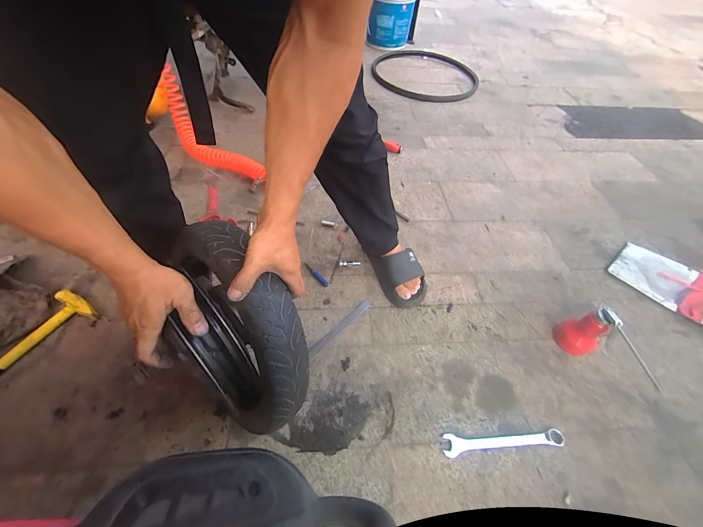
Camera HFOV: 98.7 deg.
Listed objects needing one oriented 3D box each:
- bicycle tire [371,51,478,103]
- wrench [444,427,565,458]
[{"bbox_3d":[0.362,-0.971,1.539,0.532,0.026,0.512,-6,57,-10],"label":"bicycle tire"},{"bbox_3d":[0.304,0.352,0.603,0.242,0.015,0.037,-2,56,-6],"label":"wrench"}]

